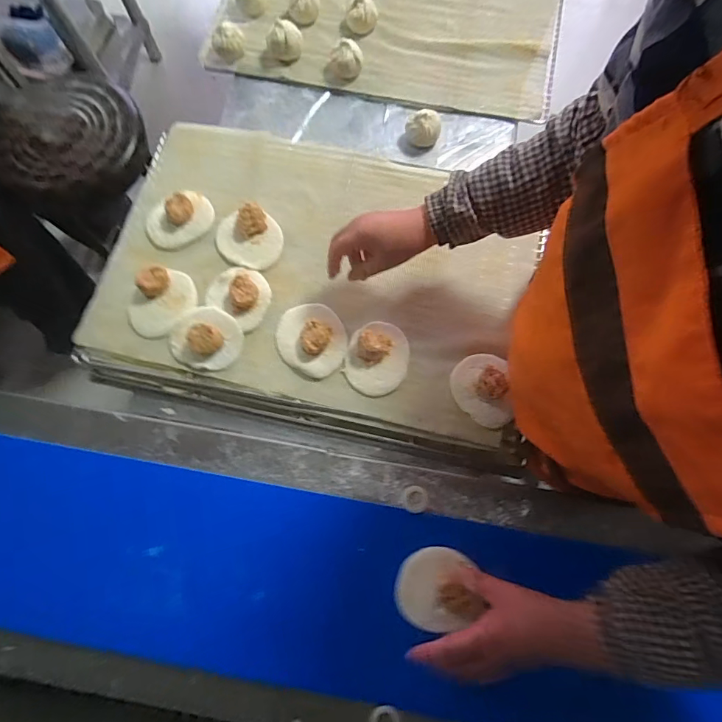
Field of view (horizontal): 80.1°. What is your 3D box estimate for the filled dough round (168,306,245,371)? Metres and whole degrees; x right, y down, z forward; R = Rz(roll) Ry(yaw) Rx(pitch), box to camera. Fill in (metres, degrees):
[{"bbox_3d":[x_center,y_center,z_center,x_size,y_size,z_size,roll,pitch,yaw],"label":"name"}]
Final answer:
[{"bbox_3d":[-0.204,-0.030,0.568,0.091,0.032,0.085,0,74,0],"label":"filled dough round"}]

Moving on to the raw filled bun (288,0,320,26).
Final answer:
[{"bbox_3d":[-0.099,-0.620,0.746,0.055,0.042,0.047,-8,74,-2],"label":"raw filled bun"}]

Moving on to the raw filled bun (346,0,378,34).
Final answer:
[{"bbox_3d":[0.002,-0.596,0.739,0.055,0.044,0.048,1,74,1],"label":"raw filled bun"}]

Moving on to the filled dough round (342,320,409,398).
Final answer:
[{"bbox_3d":[0.021,-0.007,0.558,0.080,0.035,0.098,13,75,4],"label":"filled dough round"}]

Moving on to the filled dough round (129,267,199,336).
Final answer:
[{"bbox_3d":[-0.278,-0.088,0.584,0.098,0.034,0.091,-36,77,-9],"label":"filled dough round"}]

